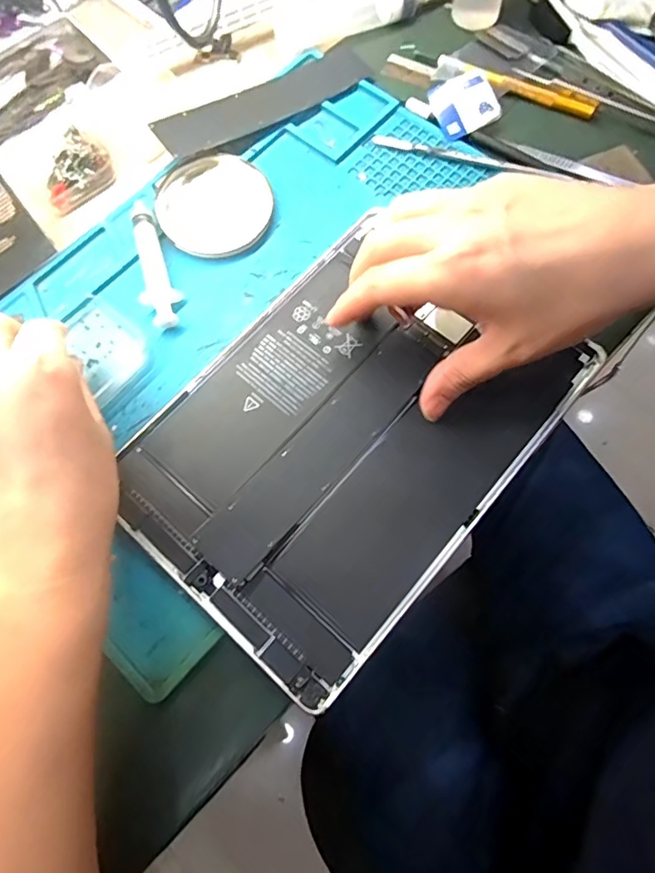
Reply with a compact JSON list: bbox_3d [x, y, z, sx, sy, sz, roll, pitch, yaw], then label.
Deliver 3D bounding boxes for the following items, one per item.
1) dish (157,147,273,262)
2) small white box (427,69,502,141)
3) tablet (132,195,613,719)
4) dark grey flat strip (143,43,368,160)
[{"bbox_3d":[-0.075,-0.153,0.348,0.073,0.009,0.076,-1,71,2],"label":"dish"},{"bbox_3d":[0.096,-0.232,0.370,0.042,0.010,0.046,-25,77,7],"label":"small white box"},{"bbox_3d":[0.008,-0.004,0.295,0.170,0.010,0.227,39,77,14],"label":"tablet"},{"bbox_3d":[-0.042,-0.234,0.373,0.163,0.009,0.036,-36,89,-15],"label":"dark grey flat strip"}]

